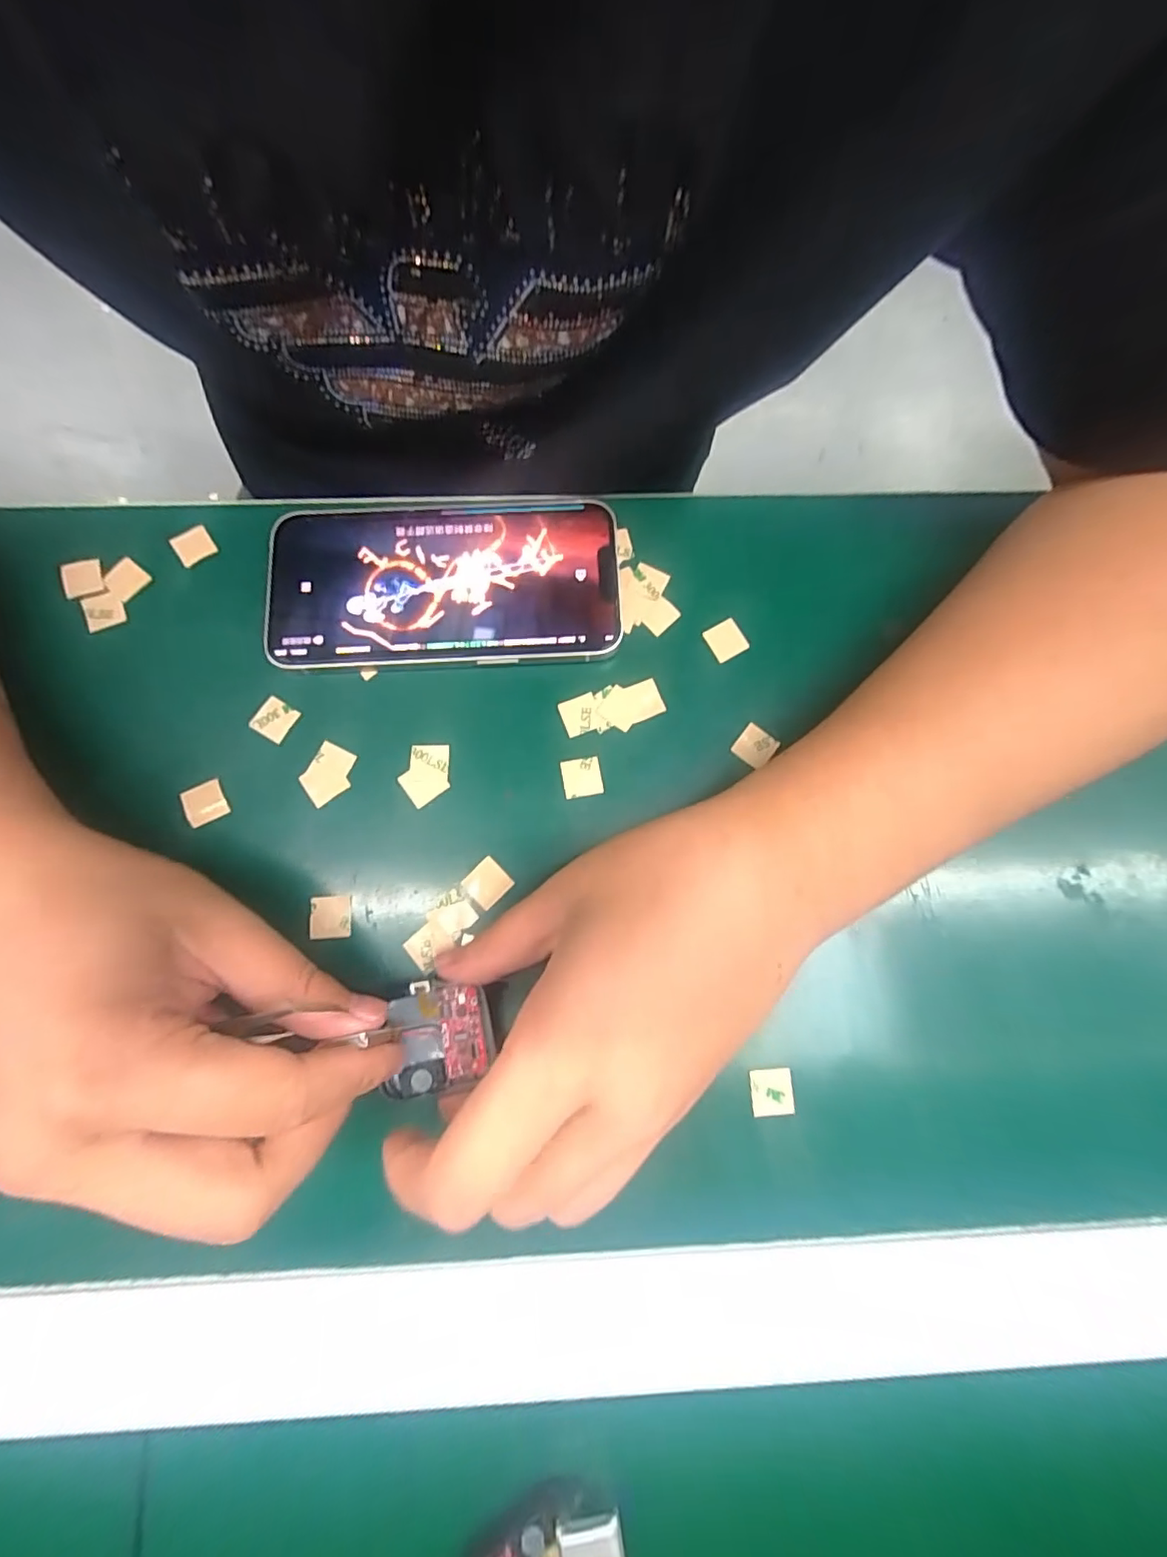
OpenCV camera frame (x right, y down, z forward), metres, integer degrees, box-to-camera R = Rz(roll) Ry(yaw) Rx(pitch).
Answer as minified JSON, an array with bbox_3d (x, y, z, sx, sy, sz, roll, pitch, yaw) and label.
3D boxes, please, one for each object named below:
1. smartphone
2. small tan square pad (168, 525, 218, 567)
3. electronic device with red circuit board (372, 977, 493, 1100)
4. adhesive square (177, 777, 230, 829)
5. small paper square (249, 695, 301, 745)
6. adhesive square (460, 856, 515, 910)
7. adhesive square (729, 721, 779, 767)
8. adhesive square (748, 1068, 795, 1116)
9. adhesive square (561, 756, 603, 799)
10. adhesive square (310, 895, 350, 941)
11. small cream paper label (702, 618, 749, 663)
[{"bbox_3d":[-0.059,-0.082,0.238,0.144,0.008,0.072,-3,80,-2],"label":"smartphone"},{"bbox_3d":[-0.169,-0.101,0.244,0.016,0.004,0.014,-33,83,-7],"label":"small tan square pad"},{"bbox_3d":[-0.052,0.091,0.202,0.039,0.012,0.036,-10,80,-3],"label":"electronic device with red circuit board"},{"bbox_3d":[-0.149,0.009,0.220,0.015,0.004,0.015,-24,82,-6],"label":"adhesive square"},{"bbox_3d":[-0.126,-0.024,0.230,0.015,0.004,0.016,31,80,2],"label":"small paper square"},{"bbox_3d":[-0.037,0.040,0.217,0.015,0.004,0.015,-44,84,-9],"label":"adhesive square"},{"bbox_3d":[0.070,-0.014,0.231,0.014,0.004,0.015,35,81,4],"label":"adhesive square"},{"bbox_3d":[0.069,0.114,0.205,0.015,0.004,0.016,-5,80,-3],"label":"adhesive square"},{"bbox_3d":[-0.001,0.000,0.228,0.015,0.004,0.016,-10,80,-3],"label":"adhesive square"},{"bbox_3d":[-0.096,0.052,0.213,0.015,0.004,0.016,-3,80,-3],"label":"adhesive square"},{"bbox_3d":[0.061,-0.059,0.240,0.015,0.004,0.016,-28,82,-7],"label":"small cream paper label"}]

